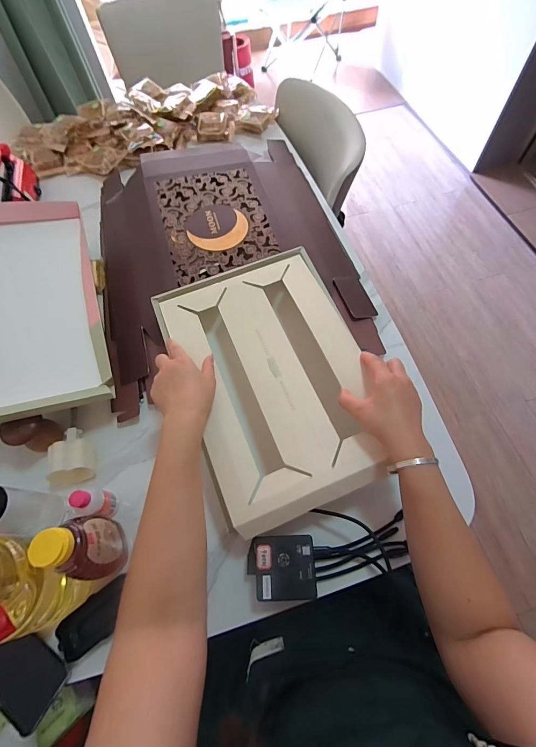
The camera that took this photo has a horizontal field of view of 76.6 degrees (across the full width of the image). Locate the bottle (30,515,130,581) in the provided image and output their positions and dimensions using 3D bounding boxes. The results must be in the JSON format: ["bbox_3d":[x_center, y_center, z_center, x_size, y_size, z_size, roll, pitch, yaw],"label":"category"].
[{"bbox_3d":[-0.232,0.224,0.439,0.060,0.149,0.063,19,66,12],"label":"bottle"}]

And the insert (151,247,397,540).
[{"bbox_3d":[0.010,-0.006,0.523,0.274,0.045,0.409,-21,65,-7],"label":"insert"}]

